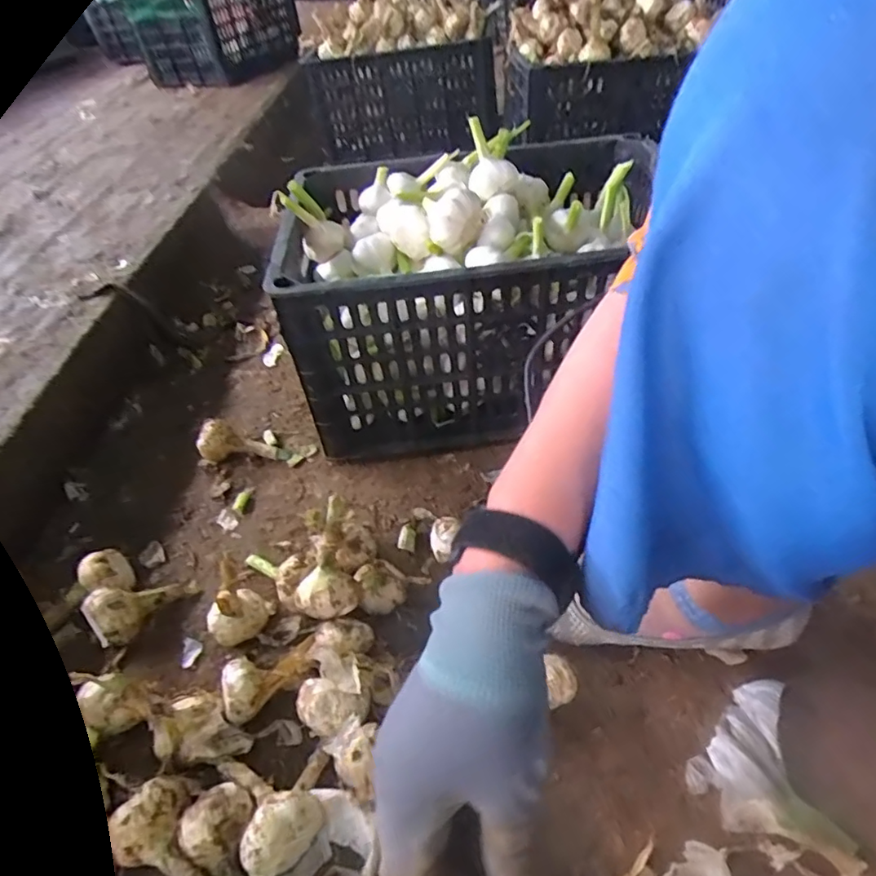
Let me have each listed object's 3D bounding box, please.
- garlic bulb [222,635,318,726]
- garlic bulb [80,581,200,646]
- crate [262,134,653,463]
[{"bbox_3d":[-0.134,0.191,0.440,0.078,0.031,0.038,-14,40,-39],"label":"garlic bulb"},{"bbox_3d":[-0.268,0.150,0.498,0.044,0.038,0.088,28,19,30],"label":"garlic bulb"},{"bbox_3d":[0.044,-0.170,0.653,0.394,0.257,0.303,-6,45,0],"label":"crate"}]

